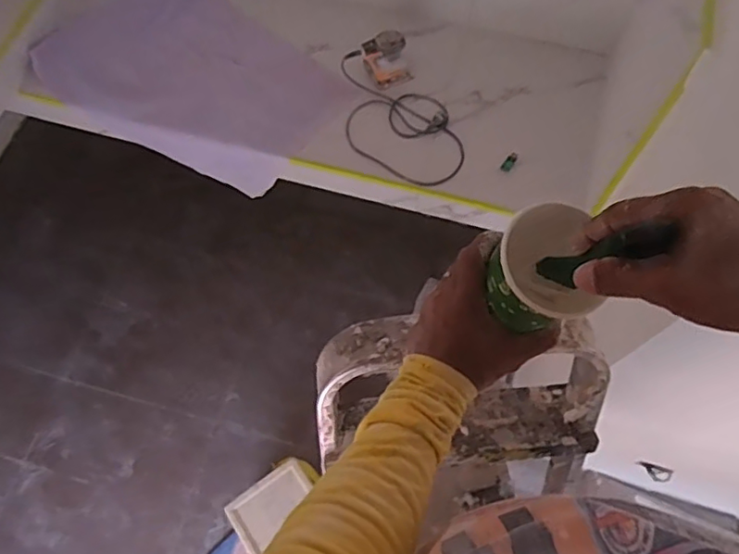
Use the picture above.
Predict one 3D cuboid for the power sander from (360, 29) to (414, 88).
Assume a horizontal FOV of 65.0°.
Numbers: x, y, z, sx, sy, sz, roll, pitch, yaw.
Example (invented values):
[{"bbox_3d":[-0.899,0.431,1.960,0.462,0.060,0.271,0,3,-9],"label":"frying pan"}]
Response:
[{"bbox_3d":[0.051,-0.633,1.689,0.129,0.132,0.084,-25,69,-9],"label":"power sander"}]

